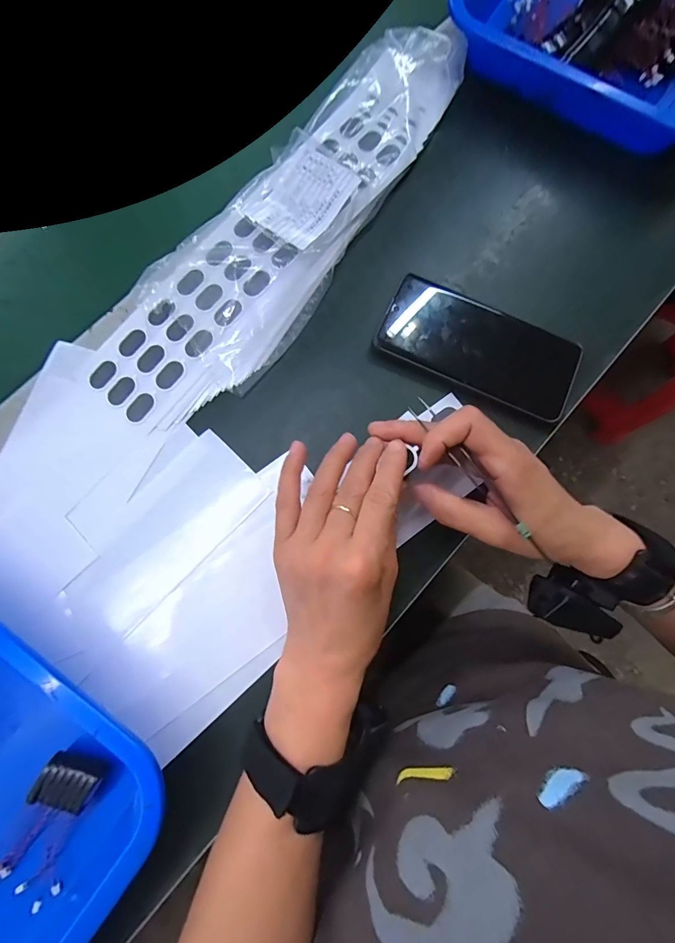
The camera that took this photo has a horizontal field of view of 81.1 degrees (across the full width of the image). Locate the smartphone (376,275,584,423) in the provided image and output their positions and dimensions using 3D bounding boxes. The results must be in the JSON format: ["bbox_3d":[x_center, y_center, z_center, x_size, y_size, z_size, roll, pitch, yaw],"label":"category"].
[{"bbox_3d":[0.116,-0.101,0.324,0.160,0.014,0.072,23,80,2],"label":"smartphone"}]

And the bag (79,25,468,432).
[{"bbox_3d":[-0.032,-0.217,0.336,0.121,0.037,0.442,40,80,8],"label":"bag"}]

